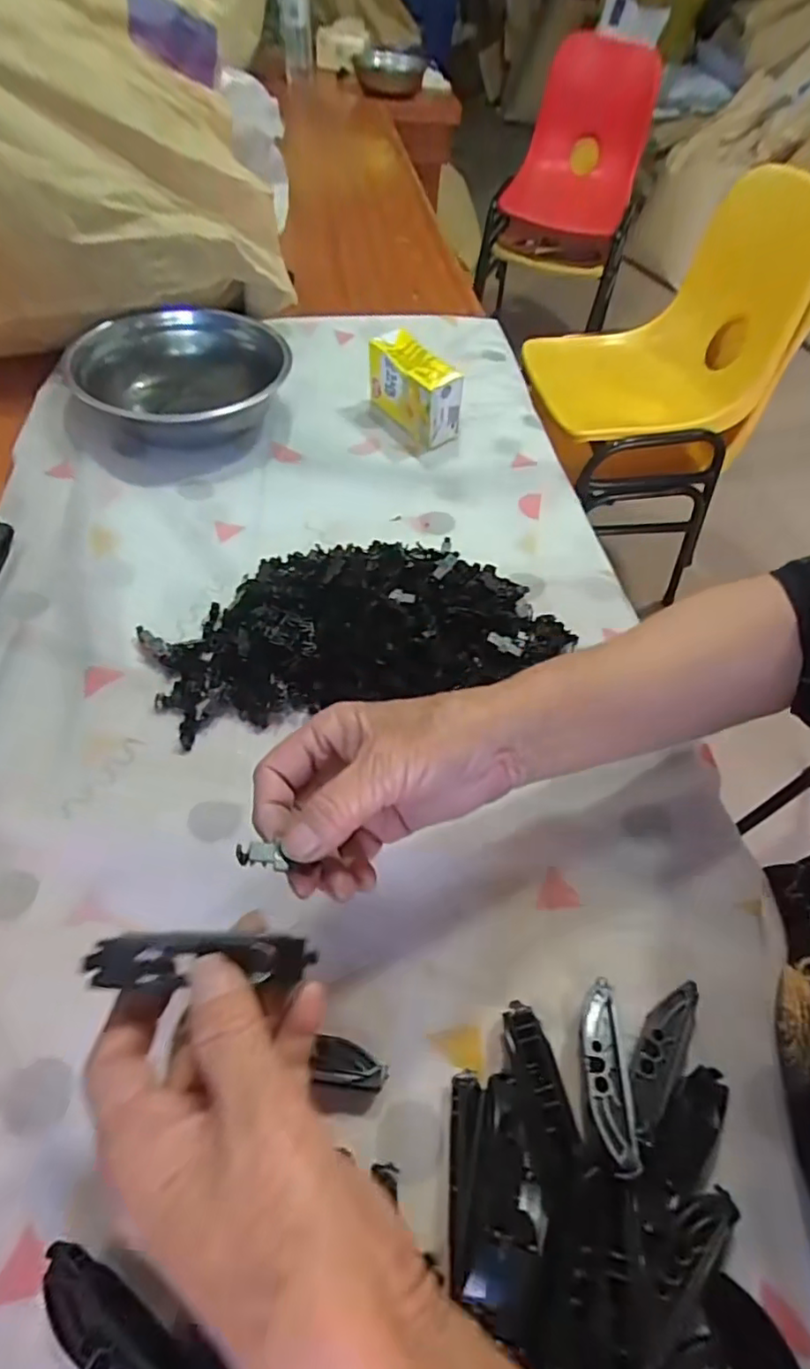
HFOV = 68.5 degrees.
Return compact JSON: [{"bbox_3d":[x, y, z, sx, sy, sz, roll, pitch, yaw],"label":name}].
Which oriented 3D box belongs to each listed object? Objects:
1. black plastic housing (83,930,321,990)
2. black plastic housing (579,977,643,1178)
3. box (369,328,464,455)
[{"bbox_3d":[-0.074,0.102,0.222,0.080,0.018,0.020,8,52,-19],"label":"black plastic housing"},{"bbox_3d":[0.095,0.184,0.286,0.022,0.007,0.080,8,40,2],"label":"black plastic housing"},{"bbox_3d":[0.006,-0.304,0.606,0.051,0.069,0.115,-28,61,-22],"label":"box"}]

